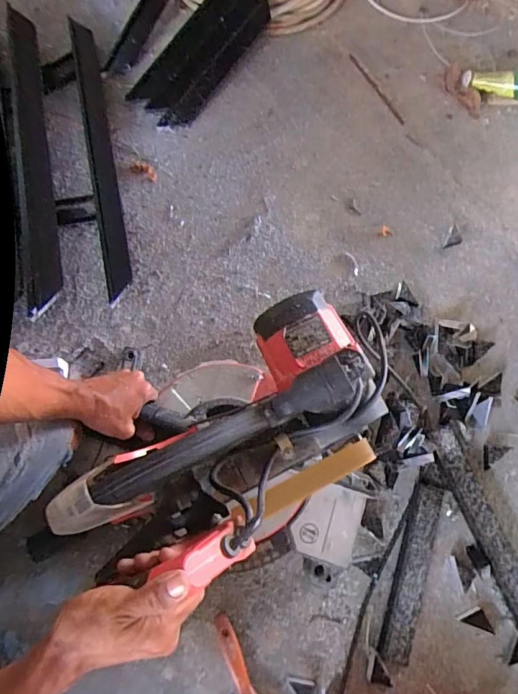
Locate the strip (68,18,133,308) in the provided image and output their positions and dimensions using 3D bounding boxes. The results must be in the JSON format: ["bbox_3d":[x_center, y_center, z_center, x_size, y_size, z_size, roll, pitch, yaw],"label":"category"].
[{"bbox_3d":[-0.303,-0.372,0.865,0.047,0.028,0.607,-11,74,-7],"label":"strip"}]

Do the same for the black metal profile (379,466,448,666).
[{"bbox_3d":[0.243,0.334,0.713,0.045,0.020,0.281,19,73,2],"label":"black metal profile"}]

